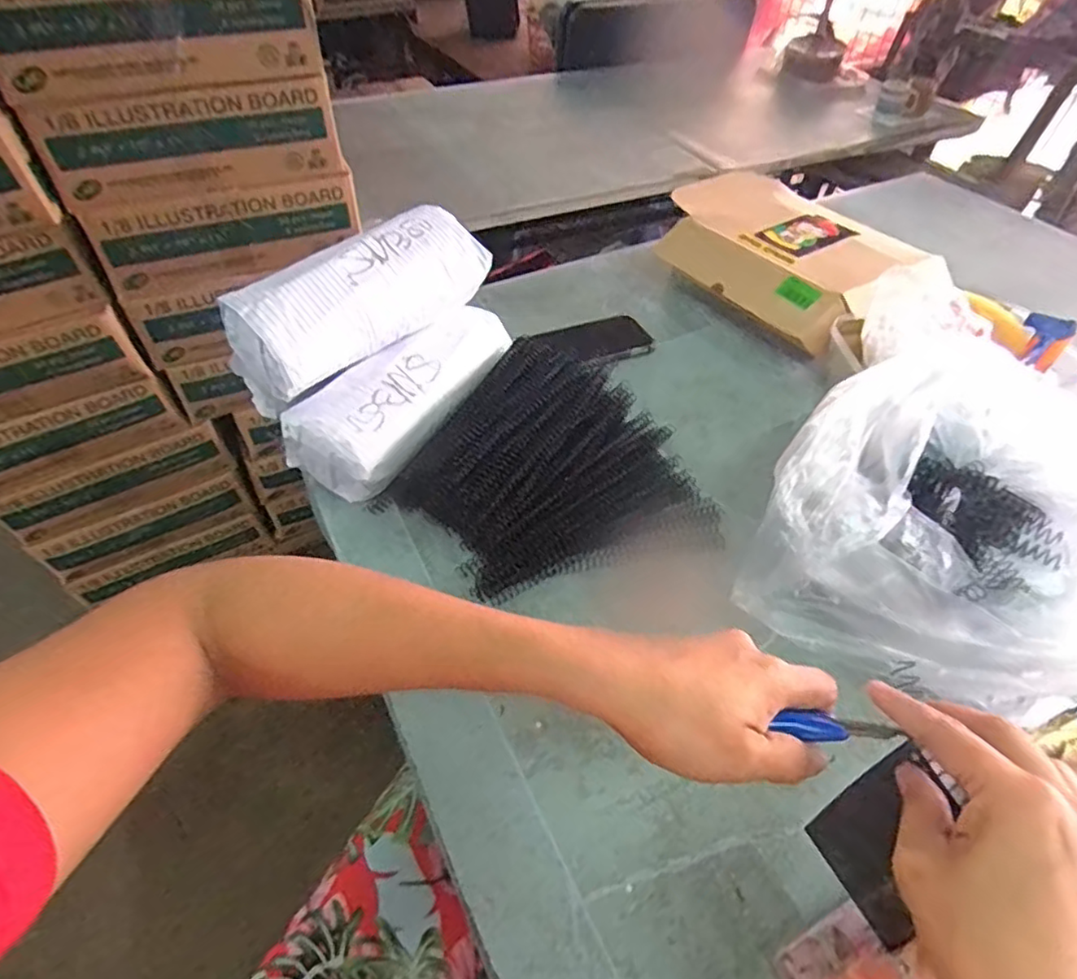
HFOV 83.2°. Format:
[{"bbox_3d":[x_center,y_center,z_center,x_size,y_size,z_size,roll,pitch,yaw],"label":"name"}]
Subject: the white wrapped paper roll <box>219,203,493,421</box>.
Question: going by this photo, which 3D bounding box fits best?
[{"bbox_3d":[-0.181,-0.193,0.615,0.095,0.081,0.275,36,58,27],"label":"white wrapped paper roll"}]

